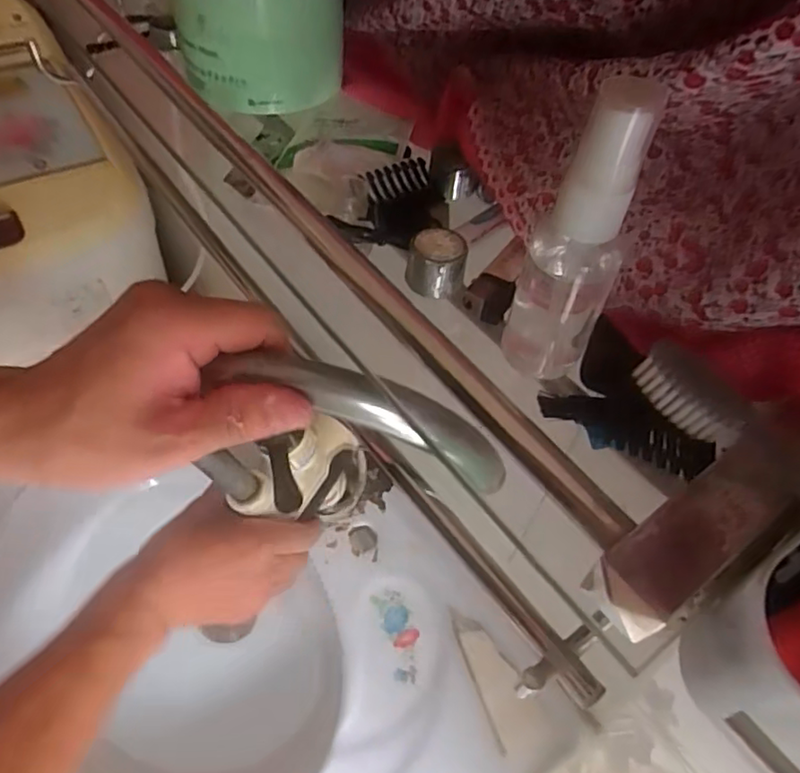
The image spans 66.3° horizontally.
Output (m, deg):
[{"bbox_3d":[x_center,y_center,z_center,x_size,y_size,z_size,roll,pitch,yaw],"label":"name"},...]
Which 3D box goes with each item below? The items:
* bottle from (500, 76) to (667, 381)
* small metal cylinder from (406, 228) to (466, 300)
[{"bbox_3d":[0.055,-0.045,0.198,0.030,0.108,0.023,26,53,14],"label":"bottle"},{"bbox_3d":[0.014,-0.049,0.244,0.023,0.016,0.023,11,51,3],"label":"small metal cylinder"}]

